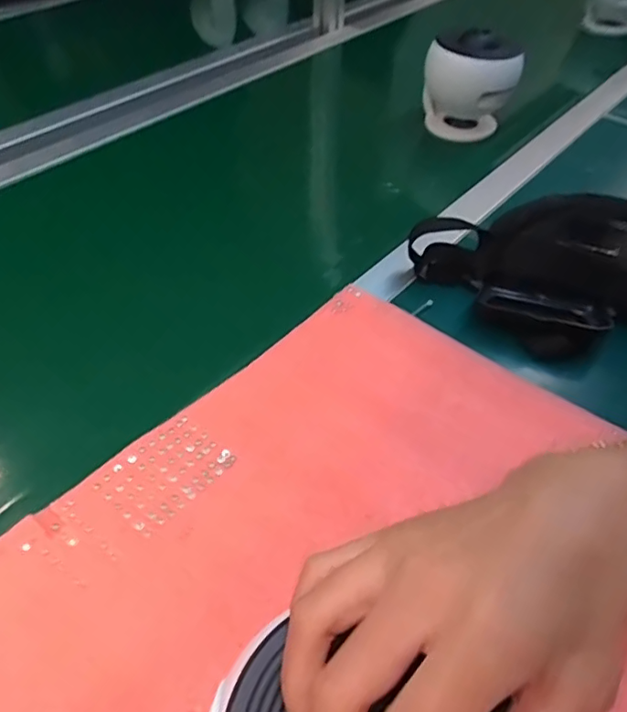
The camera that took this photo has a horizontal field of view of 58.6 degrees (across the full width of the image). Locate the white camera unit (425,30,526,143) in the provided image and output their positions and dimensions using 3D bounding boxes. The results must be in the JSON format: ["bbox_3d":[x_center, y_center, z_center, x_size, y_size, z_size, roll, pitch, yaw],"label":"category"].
[{"bbox_3d":[0.196,-0.333,0.710,0.109,0.118,0.110,6,44,7],"label":"white camera unit"}]

